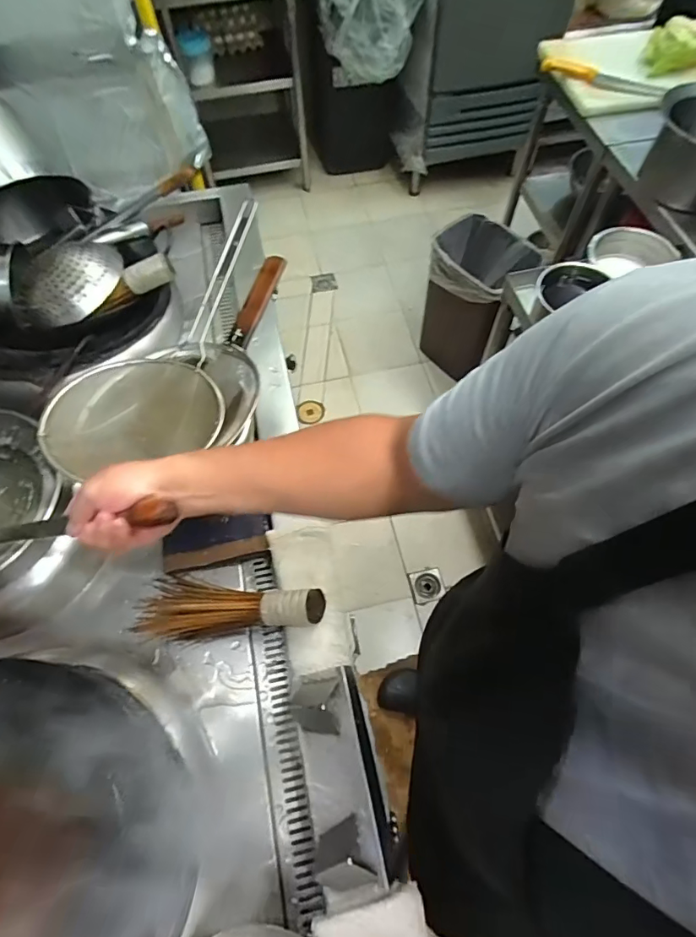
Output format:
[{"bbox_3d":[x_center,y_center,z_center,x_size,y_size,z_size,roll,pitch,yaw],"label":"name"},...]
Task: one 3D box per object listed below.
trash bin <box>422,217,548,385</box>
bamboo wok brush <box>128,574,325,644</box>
[{"bbox_3d":[0.432,-0.586,1.683,0.274,0.446,0.316,35,68,17],"label":"trash bin"},{"bbox_3d":[-0.175,0.214,0.749,0.289,0.071,0.098,-5,62,14],"label":"bamboo wok brush"}]

